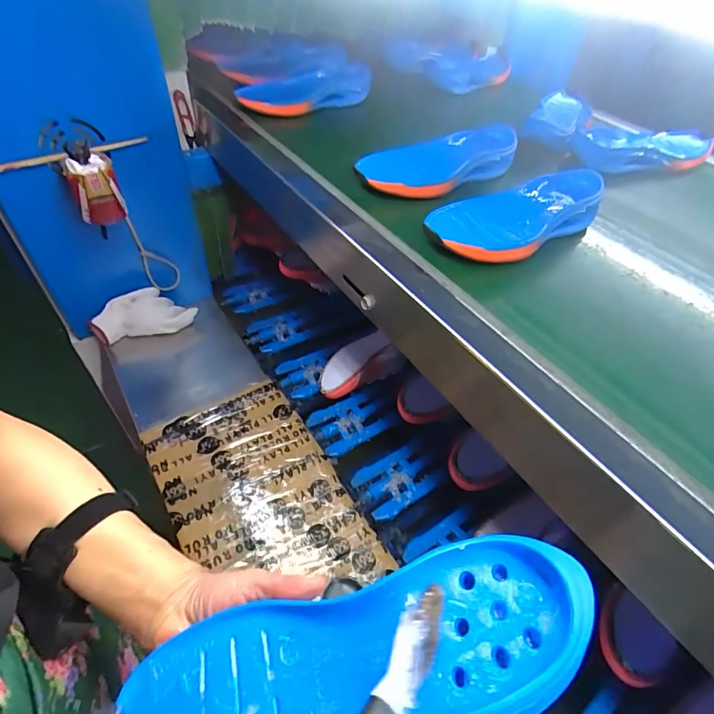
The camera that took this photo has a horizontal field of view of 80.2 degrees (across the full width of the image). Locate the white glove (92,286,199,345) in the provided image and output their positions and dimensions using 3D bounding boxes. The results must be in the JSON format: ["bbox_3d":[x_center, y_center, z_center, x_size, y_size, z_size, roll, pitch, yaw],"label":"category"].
[{"bbox_3d":[-0.416,-0.081,0.828,0.186,0.080,0.070,-16,48,-19],"label":"white glove"}]

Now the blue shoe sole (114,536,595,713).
[{"bbox_3d":[-0.009,0.164,0.222,0.257,0.021,0.079,-22,46,6],"label":"blue shoe sole"}]

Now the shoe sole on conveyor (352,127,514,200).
[{"bbox_3d":[0.118,-0.257,0.570,0.238,0.051,0.094,-17,48,-20],"label":"shoe sole on conveyor"}]

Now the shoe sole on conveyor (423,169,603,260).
[{"bbox_3d":[0.189,-0.166,0.491,0.254,0.037,0.091,-25,51,-27],"label":"shoe sole on conveyor"}]

